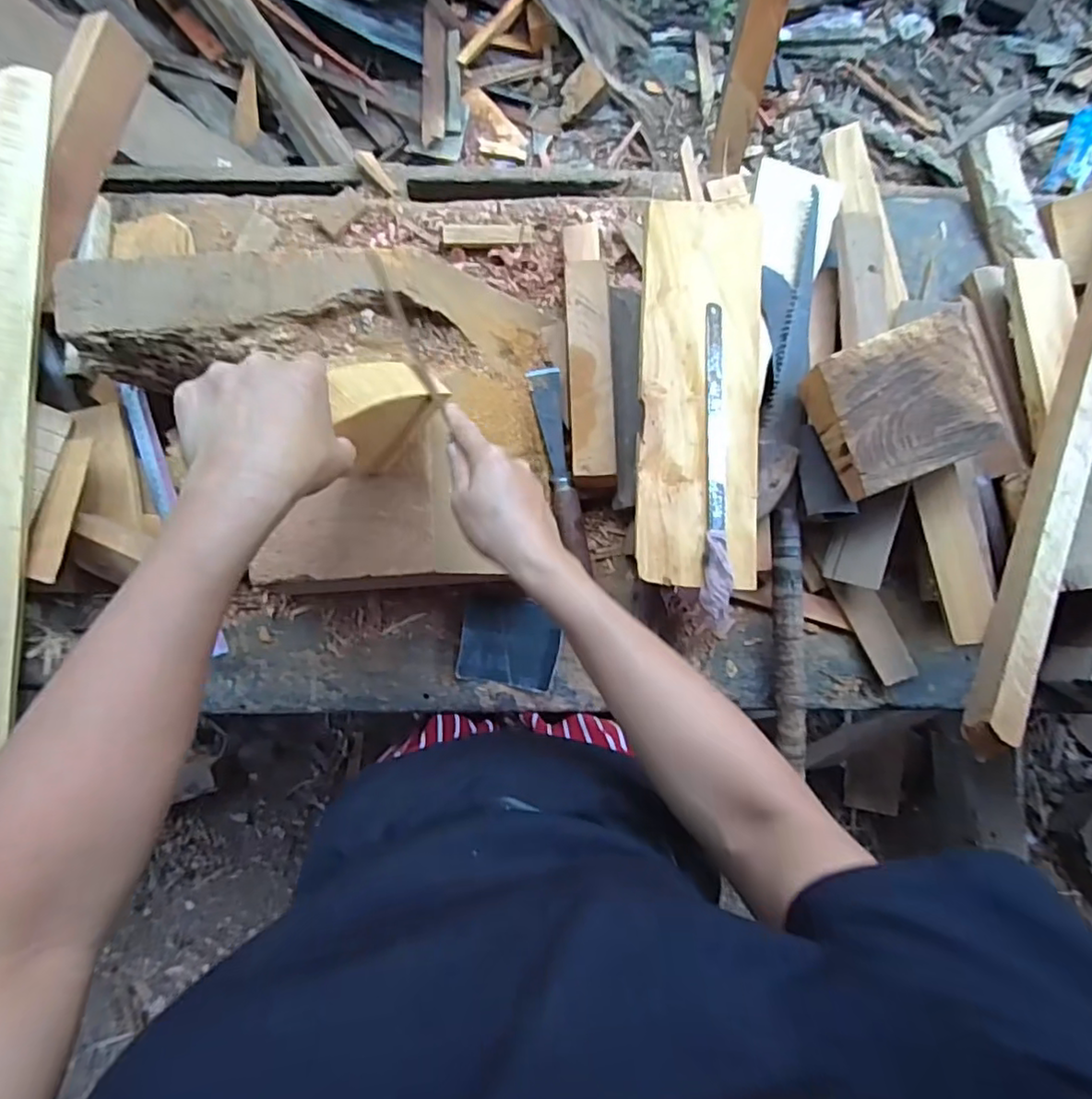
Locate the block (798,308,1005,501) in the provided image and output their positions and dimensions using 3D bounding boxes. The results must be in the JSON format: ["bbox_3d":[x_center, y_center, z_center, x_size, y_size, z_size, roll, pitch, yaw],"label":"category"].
[{"bbox_3d":[0.357,-0.145,0.629,0.150,0.075,0.143,-22,94,9],"label":"block"}]

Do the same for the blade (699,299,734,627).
[{"bbox_3d":[0.170,-0.084,0.623,0.031,0.021,0.331,0,86,-4],"label":"blade"}]

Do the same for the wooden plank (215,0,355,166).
[{"bbox_3d":[-0.636,-1.100,1.212,0.072,0.074,0.737,-36,104,-6],"label":"wooden plank"}]

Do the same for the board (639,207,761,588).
[{"bbox_3d":[0.161,-0.164,0.631,0.140,0.013,0.395,5,86,-19],"label":"board"}]

